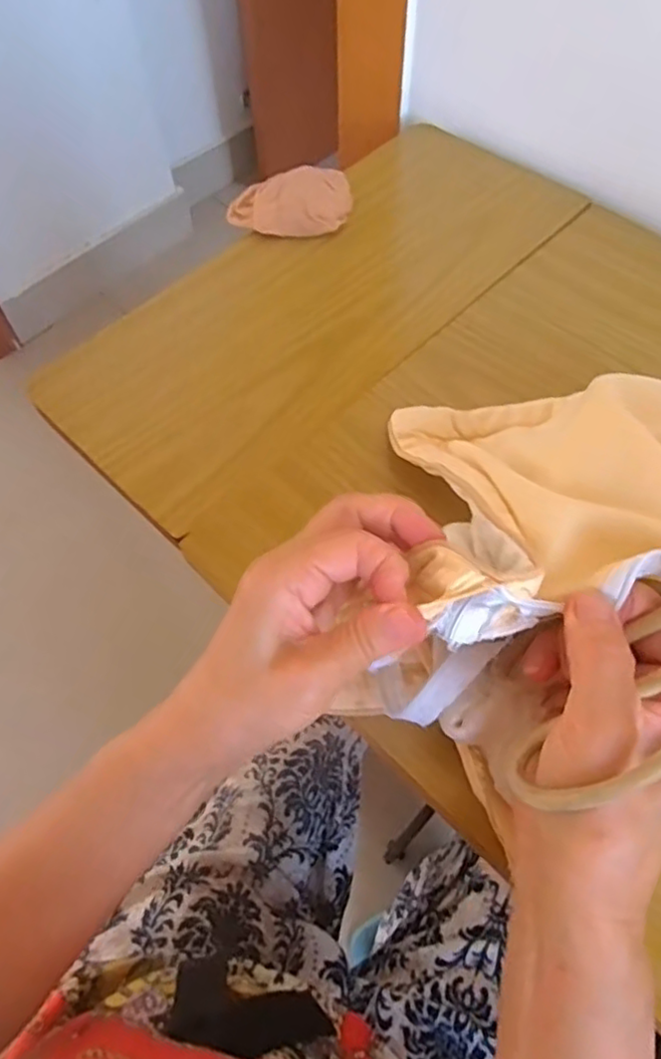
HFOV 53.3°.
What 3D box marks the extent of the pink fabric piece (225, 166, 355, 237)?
[{"bbox_3d":[-0.031,-0.253,0.509,0.094,0.028,0.051,-8,61,-3],"label":"pink fabric piece"}]

